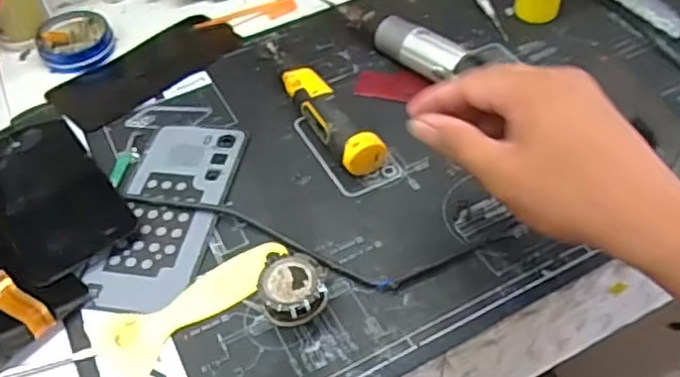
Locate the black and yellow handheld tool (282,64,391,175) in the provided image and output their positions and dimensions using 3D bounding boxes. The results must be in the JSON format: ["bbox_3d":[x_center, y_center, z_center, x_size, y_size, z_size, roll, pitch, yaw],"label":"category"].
[{"bbox_3d":[-0.007,-0.052,0.475,0.033,0.029,0.112,-26,54,-18],"label":"black and yellow handheld tool"}]

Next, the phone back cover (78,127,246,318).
[{"bbox_3d":[-0.117,0.014,0.443,0.070,0.004,0.157,6,51,8],"label":"phone back cover"}]

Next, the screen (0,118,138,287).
[{"bbox_3d":[-0.204,0.000,0.455,0.073,0.009,0.153,-31,55,-21],"label":"screen"}]

